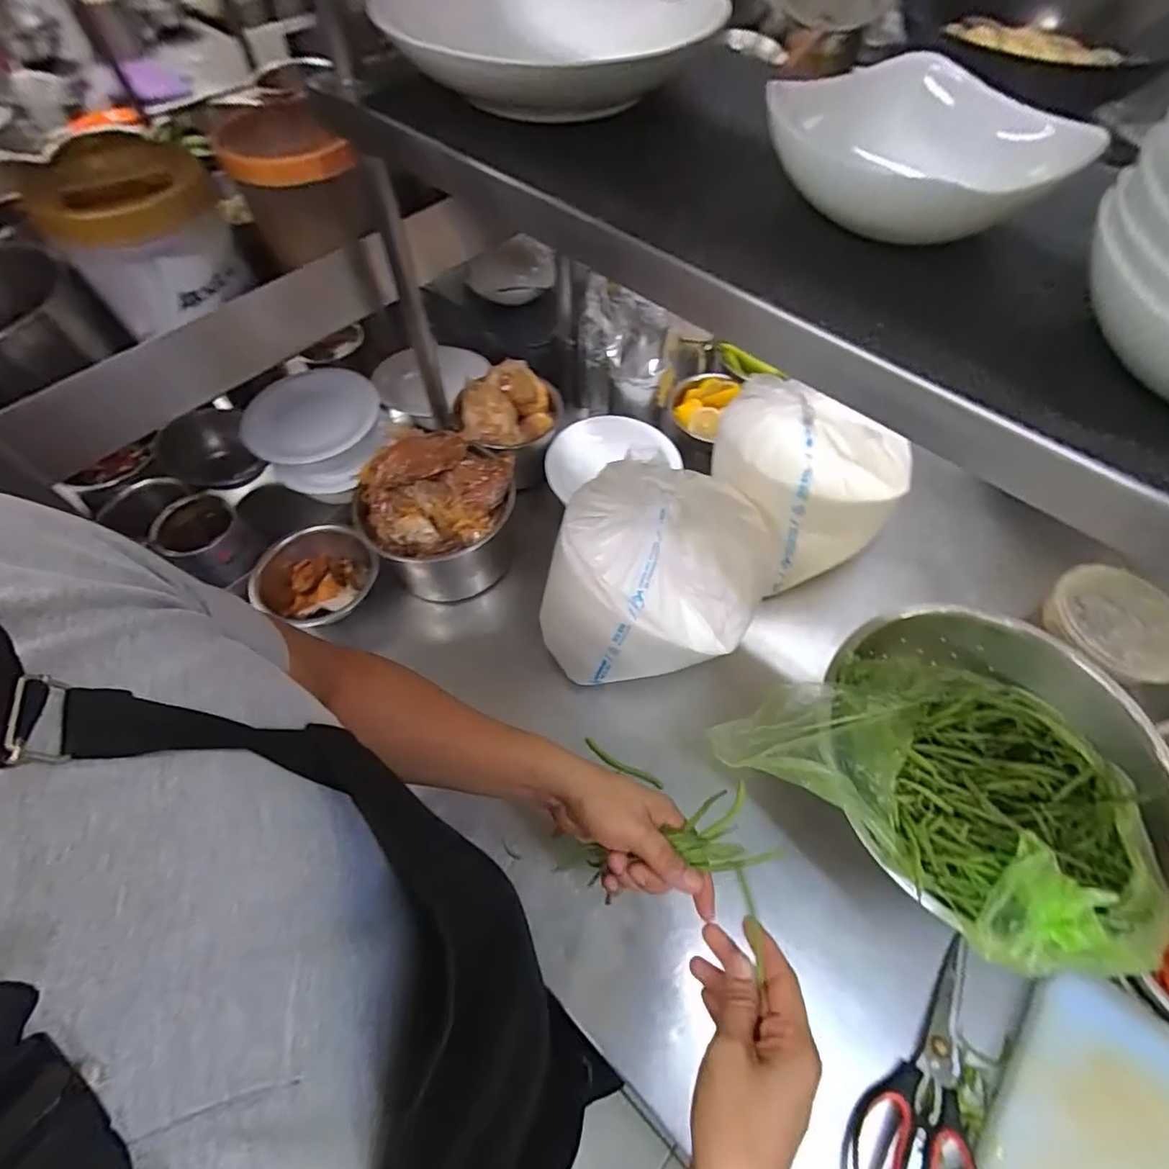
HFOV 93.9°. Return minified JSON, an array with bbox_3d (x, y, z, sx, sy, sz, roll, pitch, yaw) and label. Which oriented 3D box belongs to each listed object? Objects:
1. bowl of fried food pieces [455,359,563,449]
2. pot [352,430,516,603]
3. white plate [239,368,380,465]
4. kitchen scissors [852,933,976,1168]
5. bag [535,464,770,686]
[{"bbox_3d":[-0.106,-0.253,0.783,0.145,0.074,0.126,-9,60,-5],"label":"bowl of fried food pieces"},{"bbox_3d":[-0.185,-0.085,0.718,0.156,0.182,0.169,35,65,19],"label":"pot"},{"bbox_3d":[-0.403,-0.251,0.807,0.184,0.023,0.184,0,59,0],"label":"white plate"},{"bbox_3d":[0.316,0.441,0.476,0.087,0.024,0.216,33,66,32],"label":"kitchen scissors"},{"bbox_3d":[0.071,-0.002,0.602,0.212,0.198,0.186,22,61,12],"label":"bag"}]

